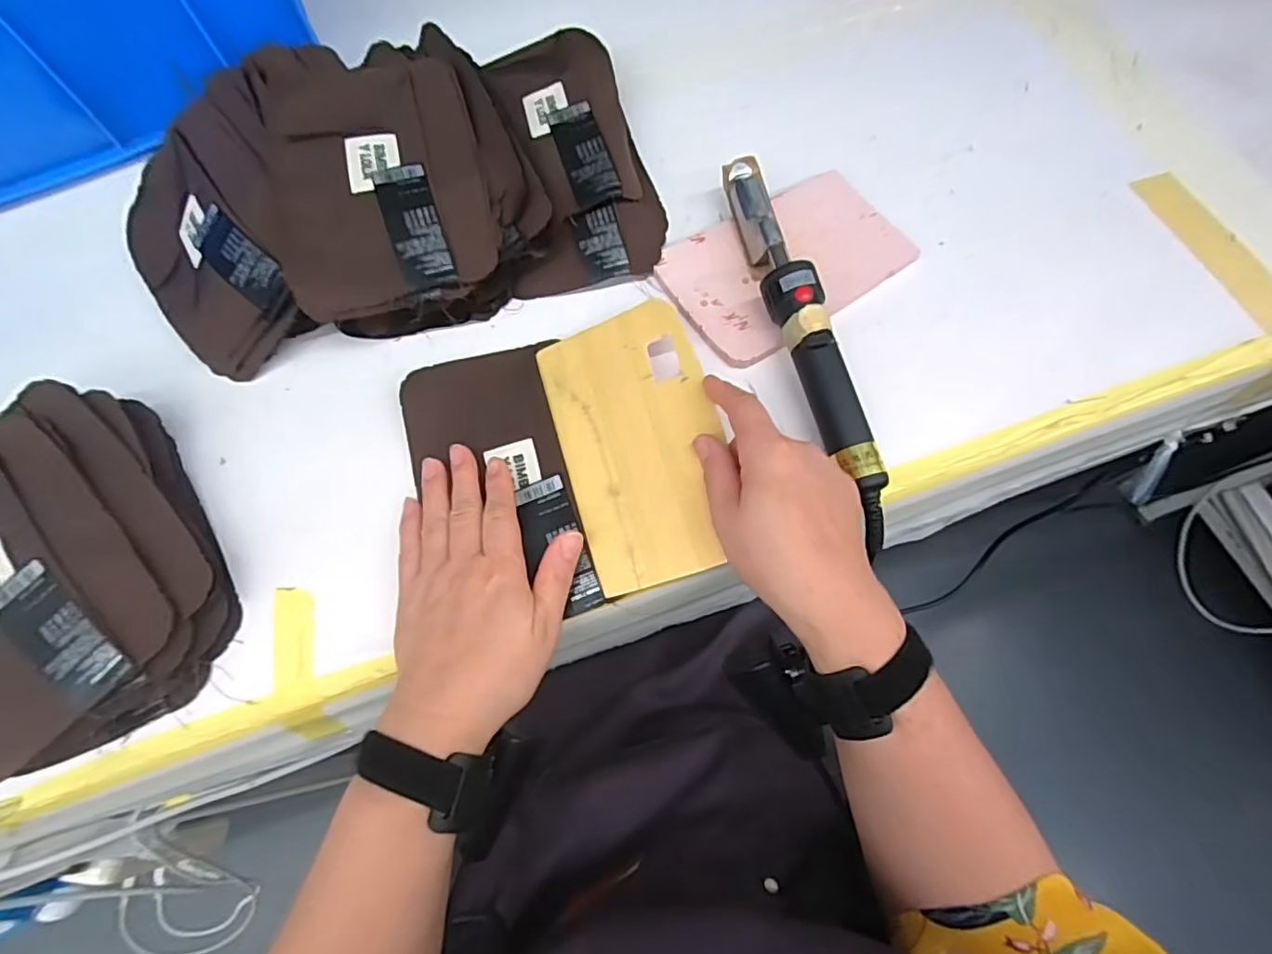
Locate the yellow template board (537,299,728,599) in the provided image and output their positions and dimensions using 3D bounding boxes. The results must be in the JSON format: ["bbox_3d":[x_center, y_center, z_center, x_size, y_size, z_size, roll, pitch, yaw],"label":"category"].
[{"bbox_3d":[0.001,-0.026,0.389,0.102,0.004,0.186,-22,67,12],"label":"yellow template board"}]

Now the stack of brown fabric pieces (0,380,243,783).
[{"bbox_3d":[-0.363,0.060,0.368,0.180,0.047,0.222,-30,70,-10],"label":"stack of brown fabric pieces"}]

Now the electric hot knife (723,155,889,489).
[{"bbox_3d":[0.110,-0.120,0.416,0.035,0.041,0.271,-12,68,-3],"label":"electric hot knife"}]

